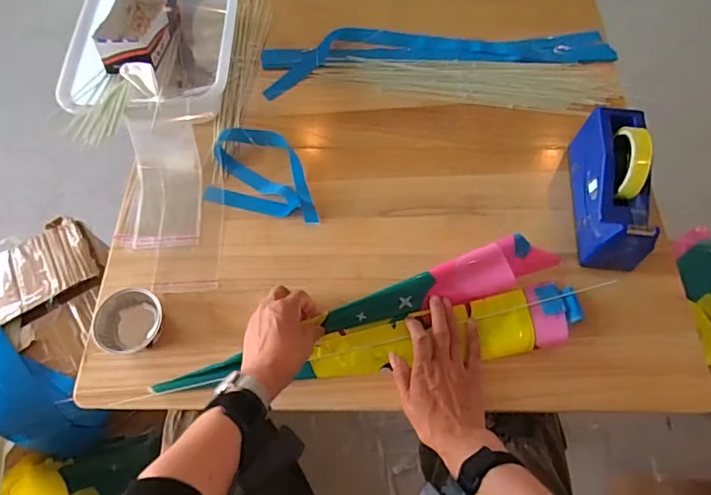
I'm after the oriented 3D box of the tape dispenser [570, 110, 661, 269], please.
[{"bbox_3d":[0.340,-0.083,0.641,0.065,0.122,0.194,4,65,5],"label":"tape dispenser"}]

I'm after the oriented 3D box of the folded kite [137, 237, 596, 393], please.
[{"bbox_3d":[0.030,0.100,0.617,0.518,0.043,0.148,-13,65,-4],"label":"folded kite"}]

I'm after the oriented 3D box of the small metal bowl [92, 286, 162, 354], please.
[{"bbox_3d":[-0.281,0.092,0.610,0.079,0.036,0.078,-1,65,3],"label":"small metal bowl"}]

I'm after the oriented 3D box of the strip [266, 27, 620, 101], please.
[{"bbox_3d":[0.136,-0.340,0.834,0.579,0.013,0.130,-7,62,-2],"label":"strip"}]

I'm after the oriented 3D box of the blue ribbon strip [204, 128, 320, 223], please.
[{"bbox_3d":[-0.132,-0.112,0.727,0.177,0.016,0.131,11,66,8],"label":"blue ribbon strip"}]

